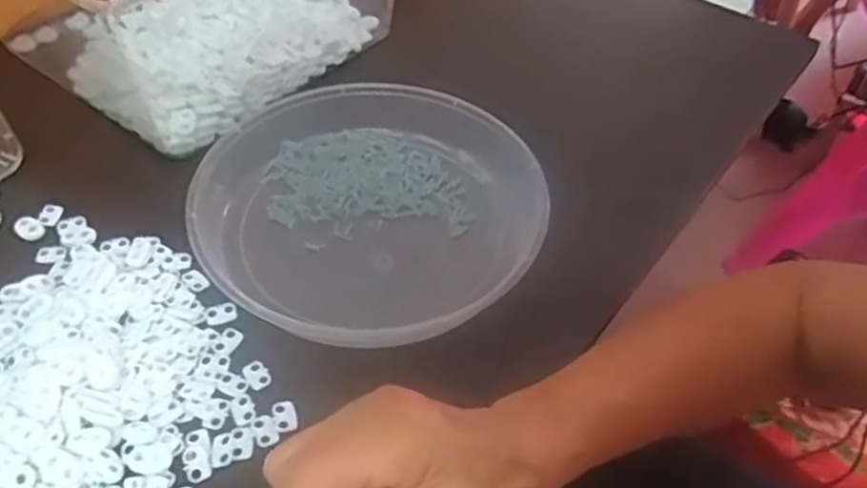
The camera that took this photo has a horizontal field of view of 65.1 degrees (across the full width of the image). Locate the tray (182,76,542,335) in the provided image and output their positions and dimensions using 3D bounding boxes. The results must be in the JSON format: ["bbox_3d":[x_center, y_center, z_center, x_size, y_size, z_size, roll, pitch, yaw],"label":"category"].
[{"bbox_3d":[-0.043,-0.034,0.473,0.224,0.034,0.205,1,48,-2],"label":"tray"}]

